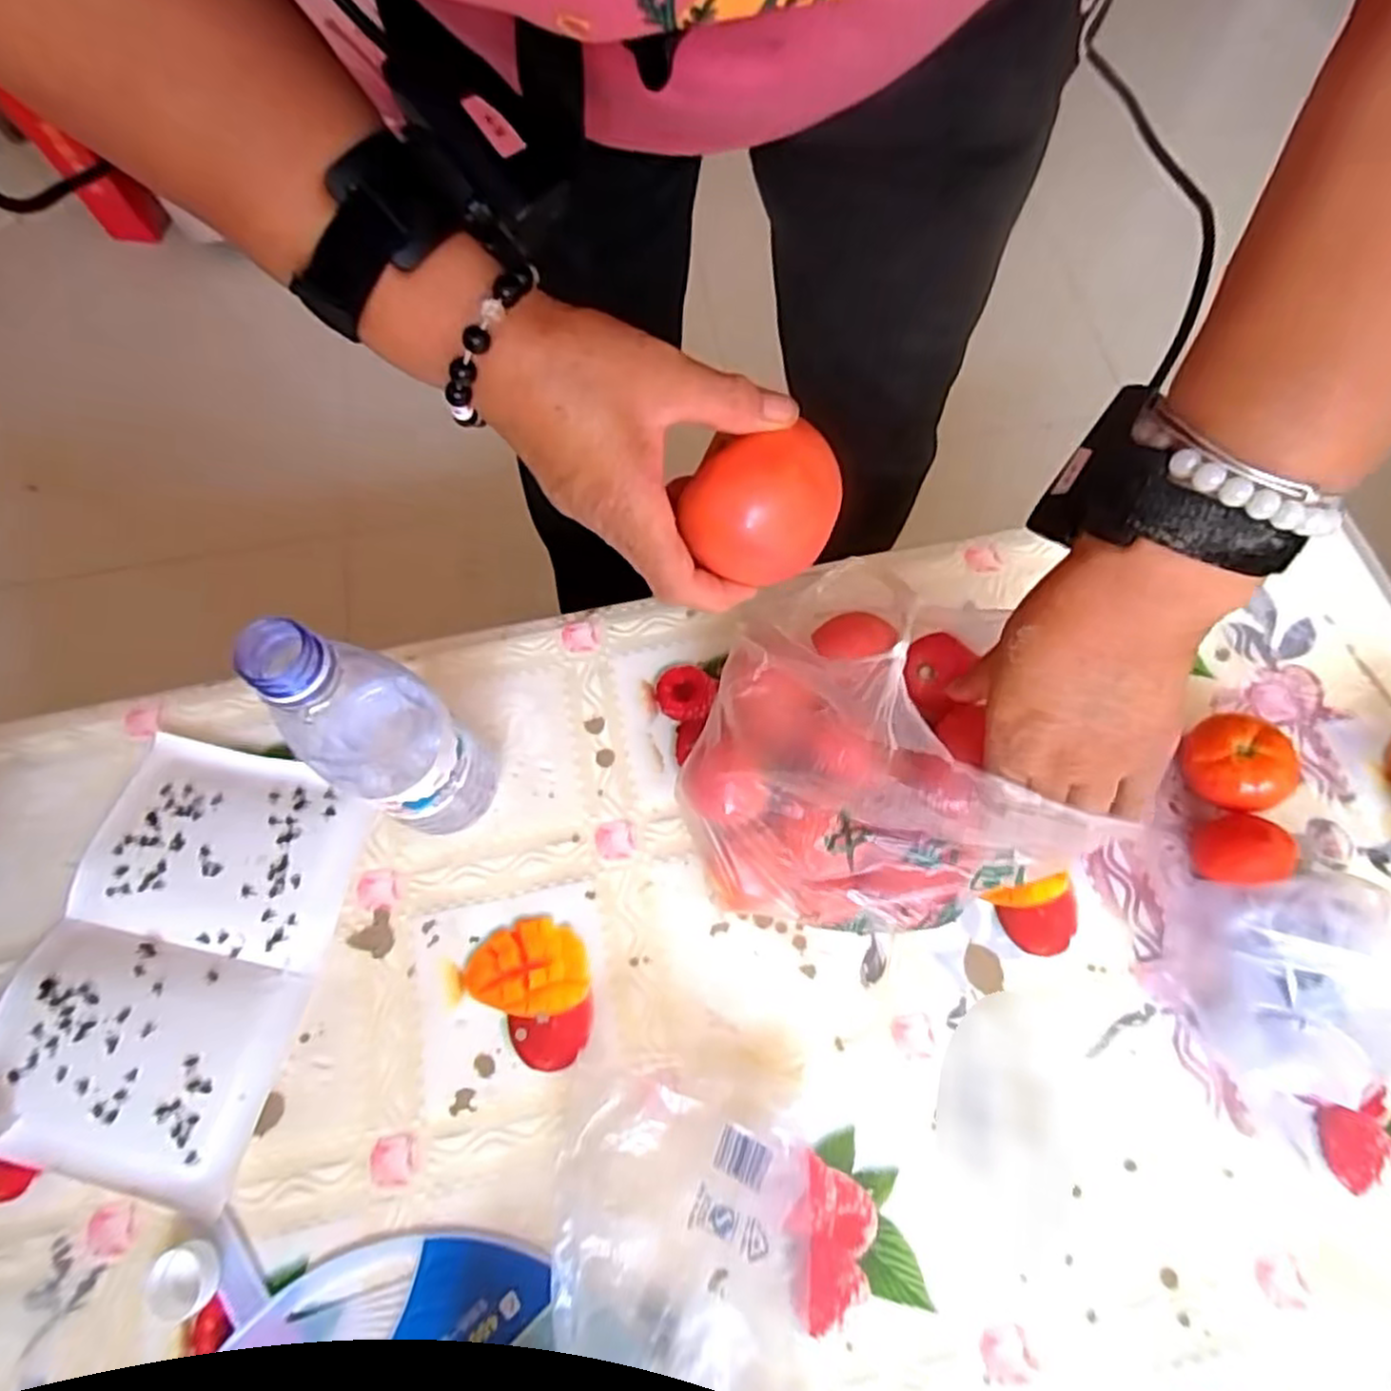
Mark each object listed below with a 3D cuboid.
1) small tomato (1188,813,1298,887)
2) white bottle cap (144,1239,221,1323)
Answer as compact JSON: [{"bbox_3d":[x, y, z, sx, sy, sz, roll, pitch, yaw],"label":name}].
[{"bbox_3d":[0.323,0.093,0.444,0.046,0.046,0.041,-8,69,-2],"label":"small tomato"},{"bbox_3d":[-0.261,0.298,0.380,0.036,0.013,0.032,-33,72,-11],"label":"white bottle cap"}]

